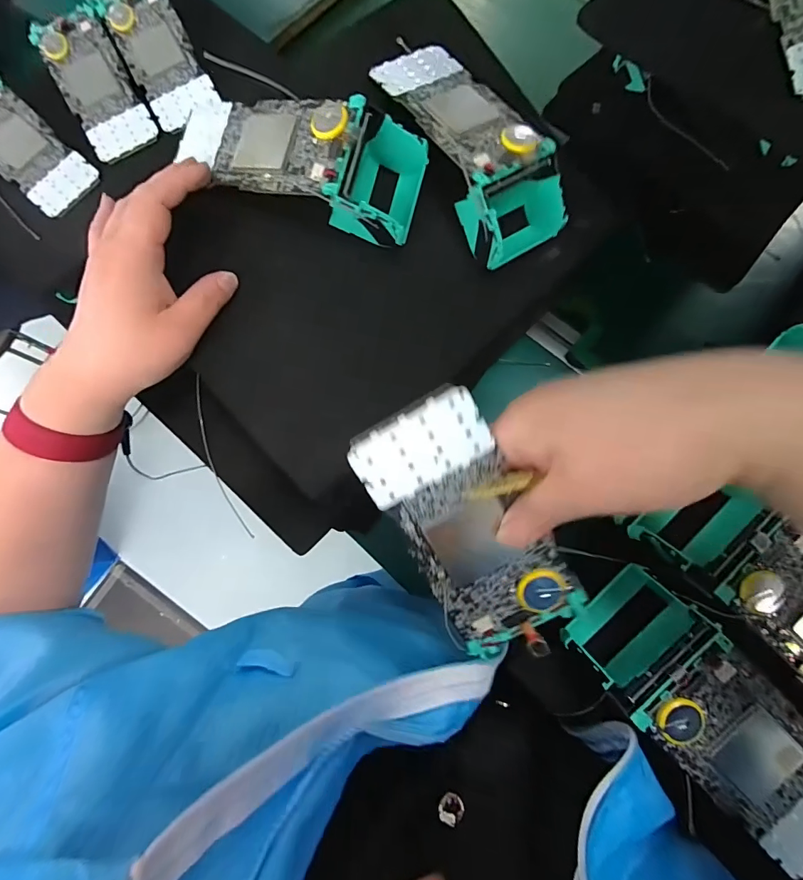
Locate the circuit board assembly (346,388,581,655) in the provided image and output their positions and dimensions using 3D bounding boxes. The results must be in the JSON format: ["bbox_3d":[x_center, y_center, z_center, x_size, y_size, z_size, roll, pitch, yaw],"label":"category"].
[{"bbox_3d":[0.036,0.048,0.204,0.065,0.012,0.142,-29,102,7],"label":"circuit board assembly"}]

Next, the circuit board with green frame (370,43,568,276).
[{"bbox_3d":[0.051,-0.218,0.305,0.071,0.053,0.166,-32,80,-5],"label":"circuit board with green frame"}]

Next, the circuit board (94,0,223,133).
[{"bbox_3d":[-0.245,-0.391,0.411,0.068,0.006,0.137,-28,97,-1],"label":"circuit board"}]

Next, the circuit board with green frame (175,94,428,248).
[{"bbox_3d":[-0.075,-0.197,0.280,0.178,0.048,0.075,17,79,4],"label":"circuit board with green frame"}]

